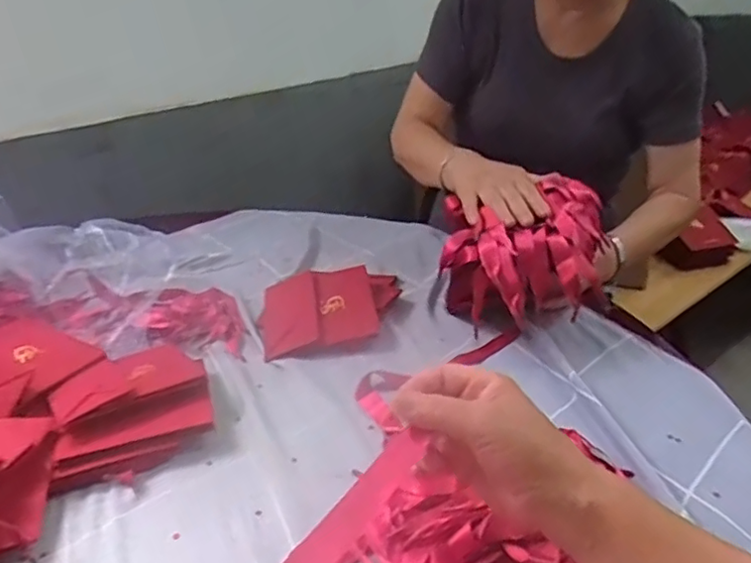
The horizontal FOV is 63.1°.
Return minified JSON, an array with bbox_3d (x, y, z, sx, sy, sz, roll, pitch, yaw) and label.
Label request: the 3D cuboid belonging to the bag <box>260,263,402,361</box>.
[{"bbox_3d":[-0.059,0.033,0.774,0.173,0.037,0.155,-4,25,1],"label":"bag"}]

